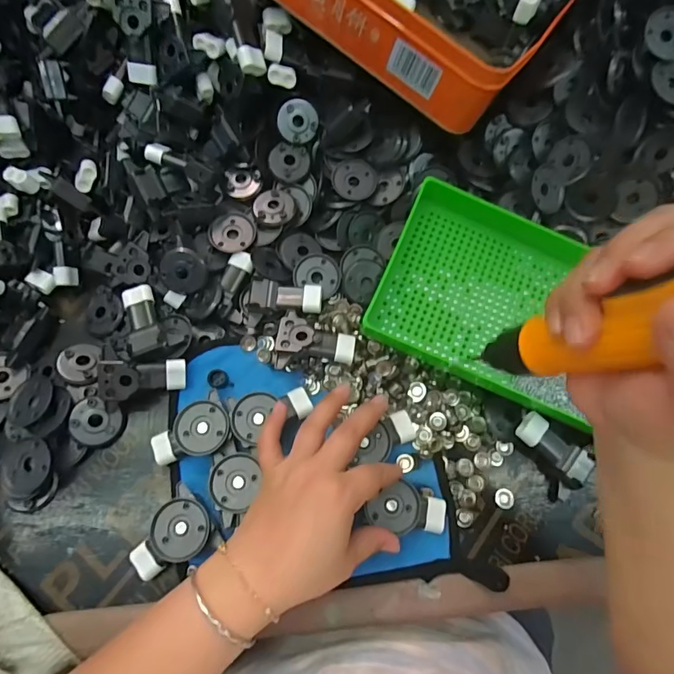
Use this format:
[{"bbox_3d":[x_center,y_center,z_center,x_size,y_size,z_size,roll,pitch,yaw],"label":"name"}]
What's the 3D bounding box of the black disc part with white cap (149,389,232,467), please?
[{"bbox_3d":[-0.116,0.082,0.369,0.067,0.028,0.043,-40,77,-14],"label":"black disc part with white cap"}]

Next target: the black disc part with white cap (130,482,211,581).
[{"bbox_3d":[-0.123,0.154,0.344,0.043,0.029,0.067,31,73,8],"label":"black disc part with white cap"}]

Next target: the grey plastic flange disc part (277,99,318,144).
[{"bbox_3d":[-0.037,-0.204,0.427,0.037,0.004,0.037,7,107,-5],"label":"grey plastic flange disc part"}]

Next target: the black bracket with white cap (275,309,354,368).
[{"bbox_3d":[-0.018,0.007,0.390,0.065,0.034,0.051,7,71,0],"label":"black bracket with white cap"}]

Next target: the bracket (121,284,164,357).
[{"bbox_3d":[-0.169,-0.014,0.393,0.028,0.027,0.064,-20,73,-9],"label":"bracket"}]

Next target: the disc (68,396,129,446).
[{"bbox_3d":[-0.196,0.071,0.370,0.040,0.005,0.037,3,82,-25],"label":"disc"}]

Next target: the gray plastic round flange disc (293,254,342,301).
[{"bbox_3d":[-0.017,-0.058,0.419,0.042,0.011,0.039,1,71,-2],"label":"gray plastic round flange disc"}]

